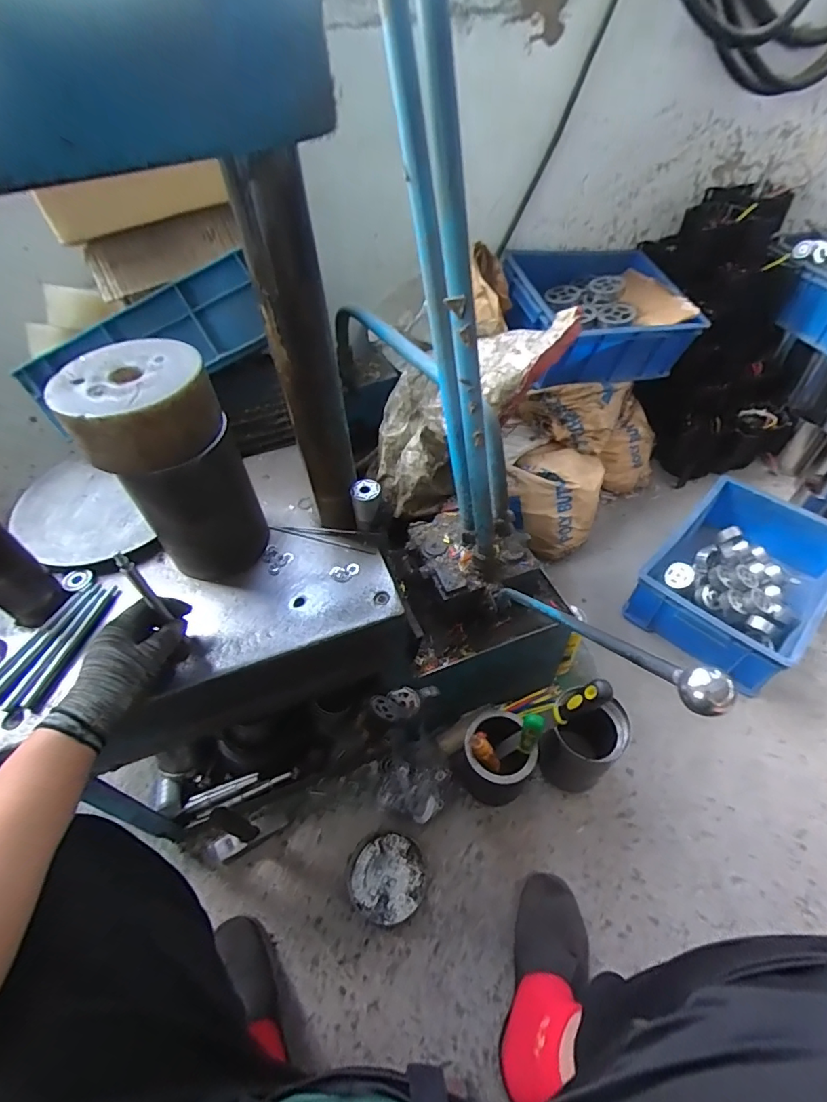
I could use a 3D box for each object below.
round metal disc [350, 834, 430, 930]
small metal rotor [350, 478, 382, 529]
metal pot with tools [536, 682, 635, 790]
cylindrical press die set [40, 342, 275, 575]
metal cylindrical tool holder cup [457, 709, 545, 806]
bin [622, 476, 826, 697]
[{"bbox_3d":[-0.039,0.524,0.790,0.113,0.017,0.118,-2,50,3],"label":"round metal disc"},{"bbox_3d":[-0.060,-0.059,0.666,0.038,0.071,0.041,-10,50,-4],"label":"small metal rotor"},{"bbox_3d":[0.278,0.282,0.780,0.120,0.309,0.107,-38,57,-25],"label":"metal pot with tools"},{"bbox_3d":[-0.281,-0.093,0.593,0.133,0.256,0.135,-2,50,3],"label":"cylindrical press die set"},{"bbox_3d":[0.140,0.355,0.833,0.110,0.150,0.107,12,52,14],"label":"metal cylindrical tool holder cup"},{"bbox_3d":[0.685,0.056,1.038,0.406,0.134,0.291,-38,57,-25],"label":"bin"}]

